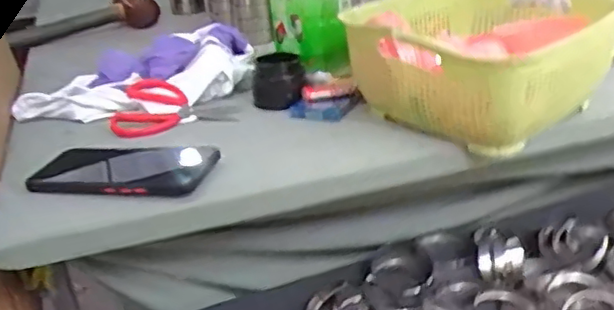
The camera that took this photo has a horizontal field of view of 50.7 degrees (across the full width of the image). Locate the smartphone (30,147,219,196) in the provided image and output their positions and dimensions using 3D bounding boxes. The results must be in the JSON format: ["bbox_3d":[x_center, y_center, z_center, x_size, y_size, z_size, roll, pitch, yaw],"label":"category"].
[{"bbox_3d":[-0.170,0.016,0.609,0.157,0.016,0.085,1,27,12],"label":"smartphone"}]

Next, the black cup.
[{"bbox_3d":[-0.034,-0.089,0.784,0.063,0.053,0.064,-6,26,-1],"label":"black cup"}]

